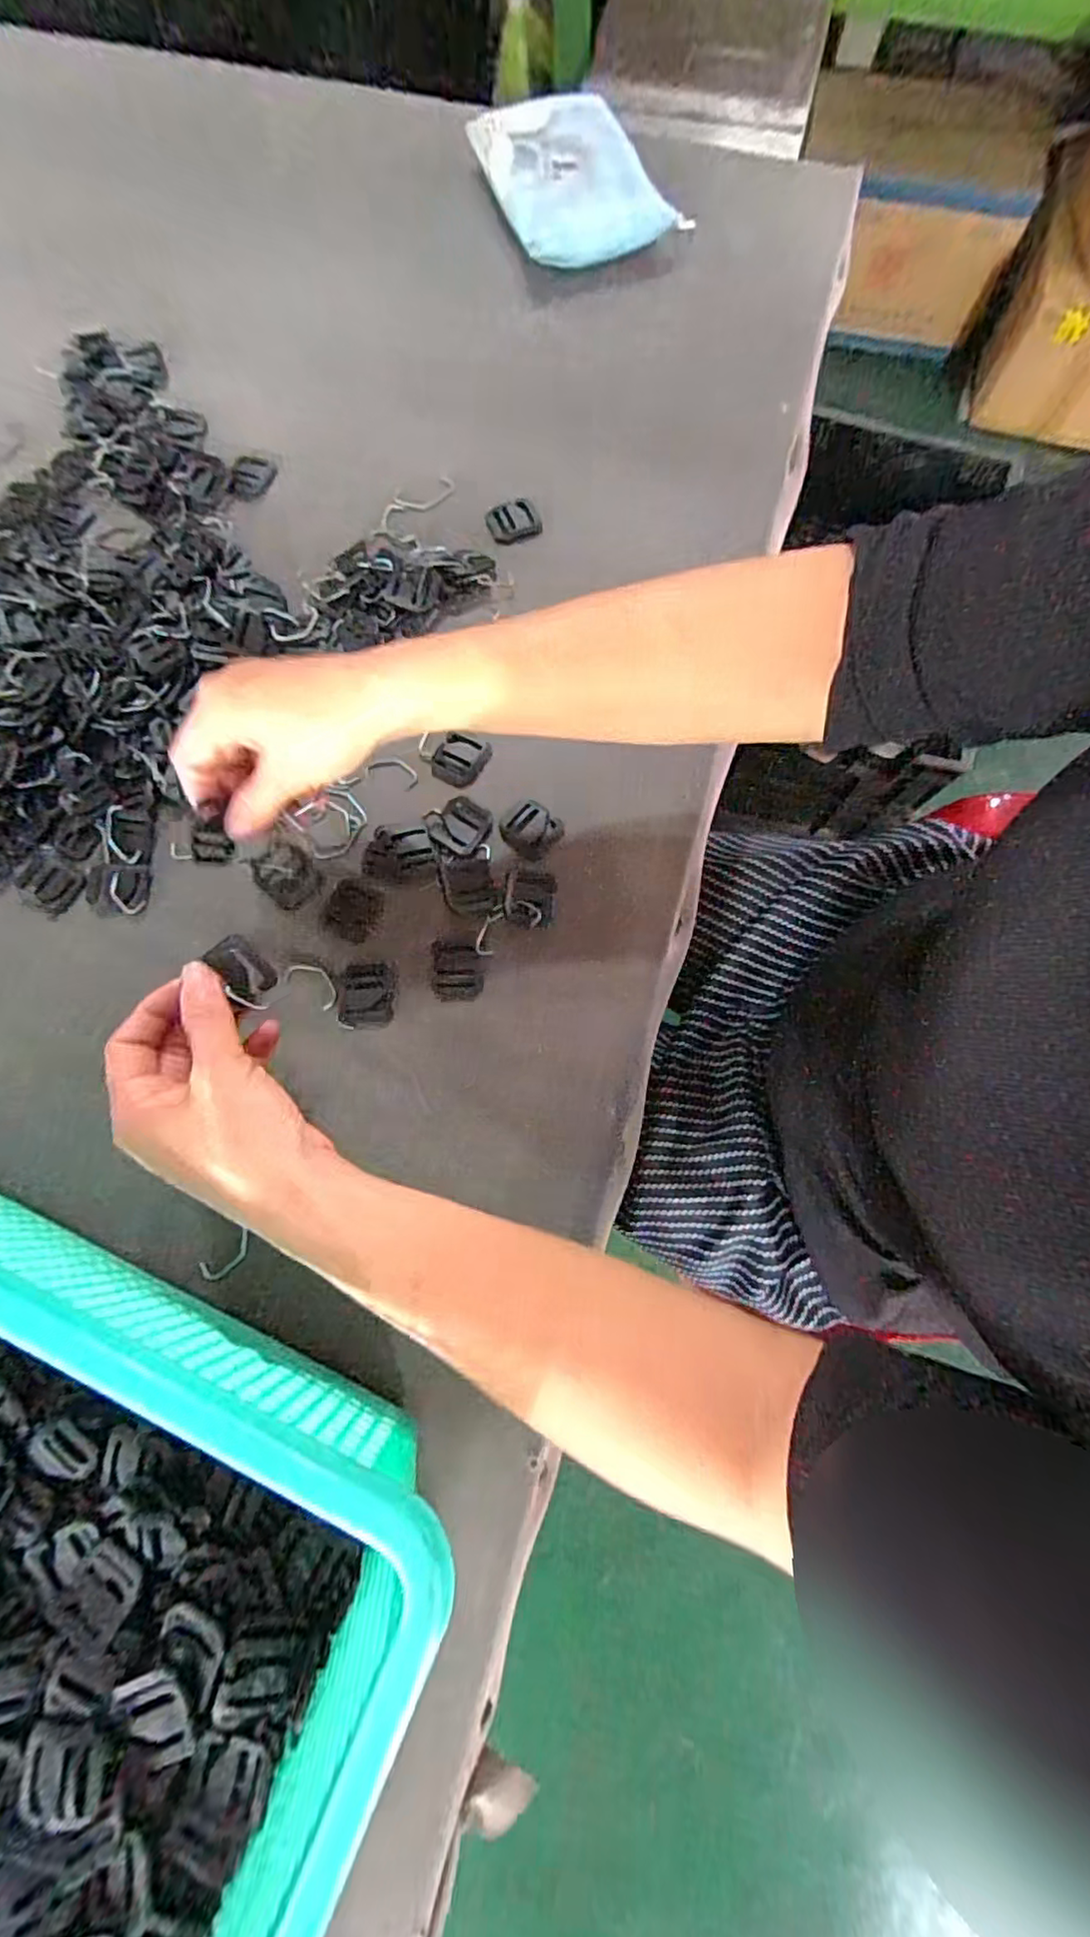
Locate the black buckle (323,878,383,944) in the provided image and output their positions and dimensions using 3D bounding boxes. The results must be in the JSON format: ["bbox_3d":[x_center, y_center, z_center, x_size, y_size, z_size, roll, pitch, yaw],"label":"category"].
[{"bbox_3d":[-0.115,-0.034,0.373,0.032,0.004,0.034,24,78,5],"label":"black buckle"}]

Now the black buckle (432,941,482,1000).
[{"bbox_3d":[-0.052,0.002,0.367,0.029,0.004,0.033,1,77,0],"label":"black buckle"}]

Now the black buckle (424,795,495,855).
[{"bbox_3d":[-0.054,-0.090,0.383,0.037,0.004,0.033,35,79,8],"label":"black buckle"}]

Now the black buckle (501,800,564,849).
[{"bbox_3d":[-0.009,-0.087,0.385,0.032,0.004,0.033,-43,81,-9],"label":"black buckle"}]

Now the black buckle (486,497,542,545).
[{"bbox_3d":[-0.022,-0.314,0.438,0.033,0.013,0.026,-20,78,-4],"label":"black buckle"}]

